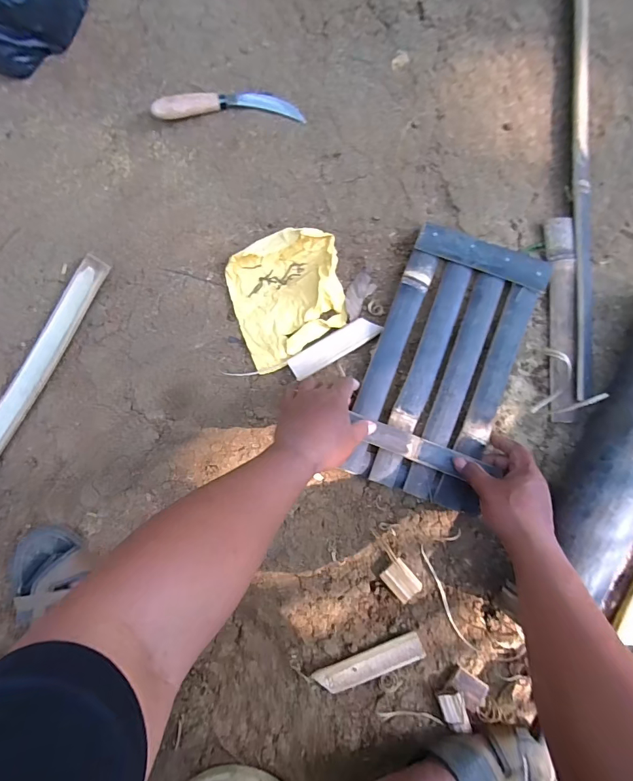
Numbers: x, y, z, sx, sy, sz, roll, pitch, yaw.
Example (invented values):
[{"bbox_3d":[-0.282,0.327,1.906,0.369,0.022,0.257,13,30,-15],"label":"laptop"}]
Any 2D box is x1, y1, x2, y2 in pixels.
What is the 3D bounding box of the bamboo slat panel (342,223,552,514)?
[{"bbox_3d":[0.170,-0.032,0.514,0.187,0.027,0.341,21,88,0],"label":"bamboo slat panel"}]

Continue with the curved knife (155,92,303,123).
[{"bbox_3d":[-0.119,-0.390,0.533,0.197,0.028,0.038,-3,88,-1],"label":"curved knife"}]

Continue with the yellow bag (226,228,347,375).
[{"bbox_3d":[-0.036,-0.125,0.528,0.148,0.023,0.165,-17,88,-2],"label":"yellow bag"}]

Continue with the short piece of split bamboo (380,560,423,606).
[{"bbox_3d":[0.114,0.255,0.524,0.036,0.012,0.050,-40,89,-2],"label":"short piece of split bamboo"}]

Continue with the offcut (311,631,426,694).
[{"bbox_3d":[0.071,0.361,0.516,0.144,0.013,0.036,-21,89,-2],"label":"offcut"}]

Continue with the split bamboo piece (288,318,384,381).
[{"bbox_3d":[0.024,-0.059,0.525,0.129,0.016,0.036,-31,89,-2],"label":"split bamboo piece"}]

